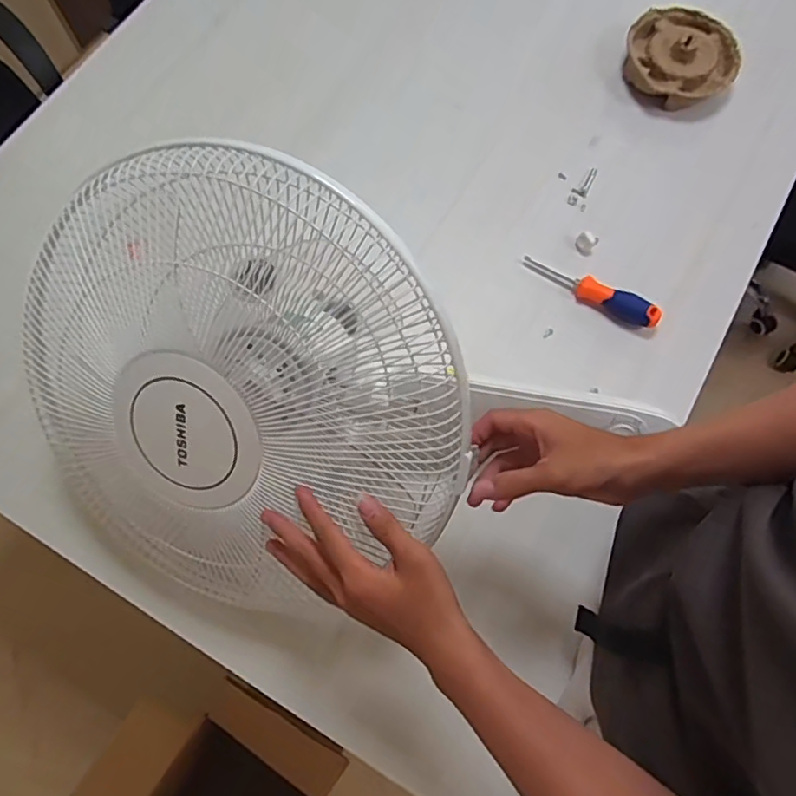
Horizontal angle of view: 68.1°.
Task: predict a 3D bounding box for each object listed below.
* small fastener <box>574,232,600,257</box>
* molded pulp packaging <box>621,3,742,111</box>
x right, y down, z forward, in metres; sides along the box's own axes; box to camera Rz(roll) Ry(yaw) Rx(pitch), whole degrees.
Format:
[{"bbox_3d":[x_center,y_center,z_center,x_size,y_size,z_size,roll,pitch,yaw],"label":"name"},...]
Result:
[{"bbox_3d":[0.254,-0.210,0.794,0.027,0.028,0.030,25,73,8],"label":"small fastener"},{"bbox_3d":[0.416,-0.507,0.870,0.156,0.041,0.159,-37,76,-12],"label":"molded pulp packaging"}]

